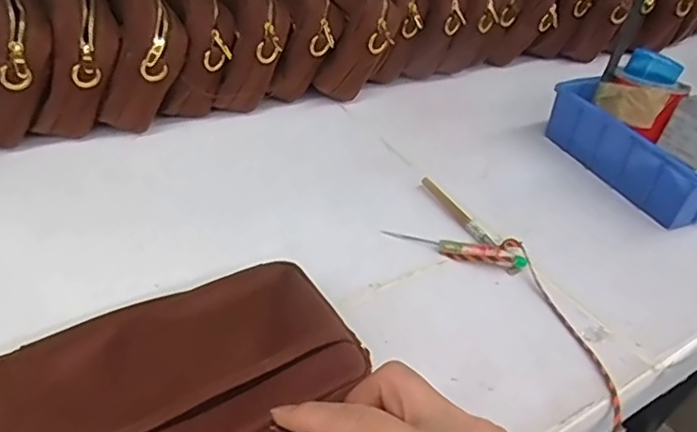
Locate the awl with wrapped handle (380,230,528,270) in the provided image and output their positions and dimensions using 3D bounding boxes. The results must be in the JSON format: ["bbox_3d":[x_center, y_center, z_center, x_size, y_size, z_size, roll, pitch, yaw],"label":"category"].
[{"bbox_3d":[0.087,0.025,0.484,0.115,0.019,0.016,15,38,10],"label":"awl with wrapped handle"}]

